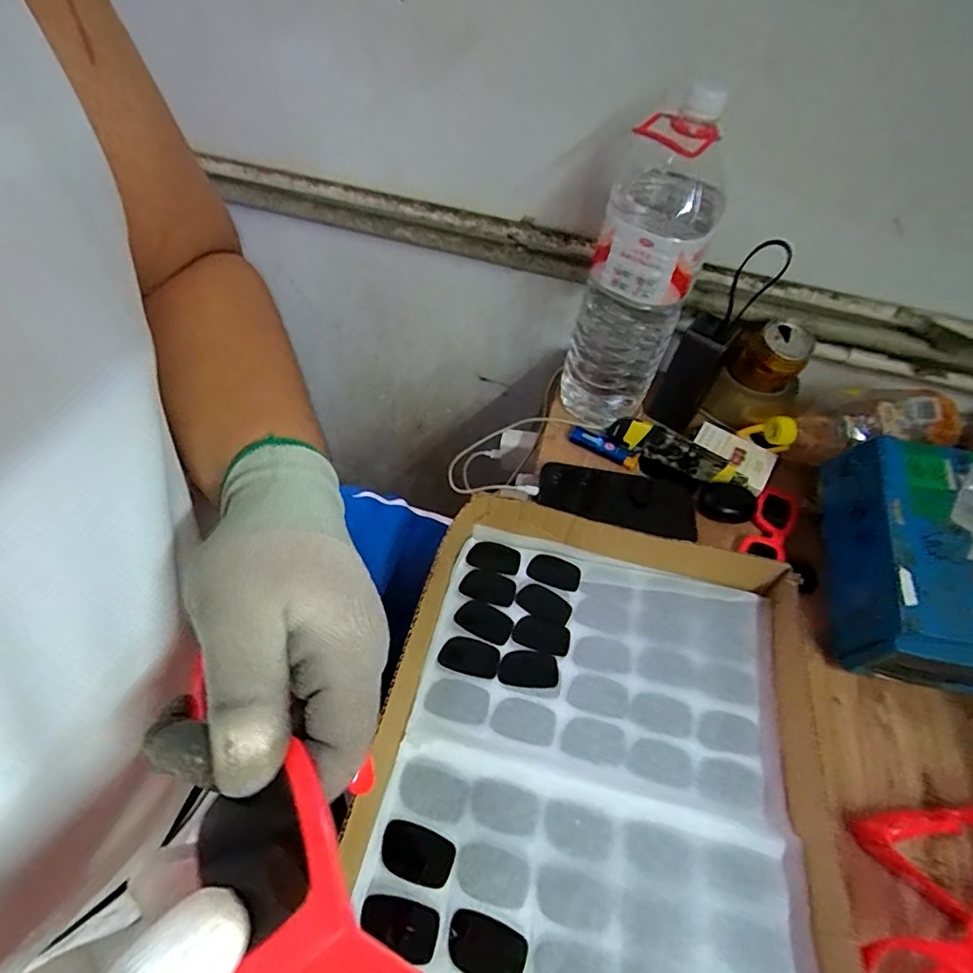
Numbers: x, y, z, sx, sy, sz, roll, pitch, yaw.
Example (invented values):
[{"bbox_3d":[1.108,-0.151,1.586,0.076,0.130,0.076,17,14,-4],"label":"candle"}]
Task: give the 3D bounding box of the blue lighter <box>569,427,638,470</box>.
[{"bbox_3d":[0.135,-0.045,0.613,0.082,0.012,0.023,32,56,18],"label":"blue lighter"}]

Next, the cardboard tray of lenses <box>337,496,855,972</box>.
[{"bbox_3d":[0.078,0.210,0.378,0.322,0.055,0.406,14,53,5],"label":"cardboard tray of lenses"}]

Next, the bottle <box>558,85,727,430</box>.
[{"bbox_3d":[0.150,-0.200,0.543,0.100,0.307,0.088,23,54,12],"label":"bottle"}]

